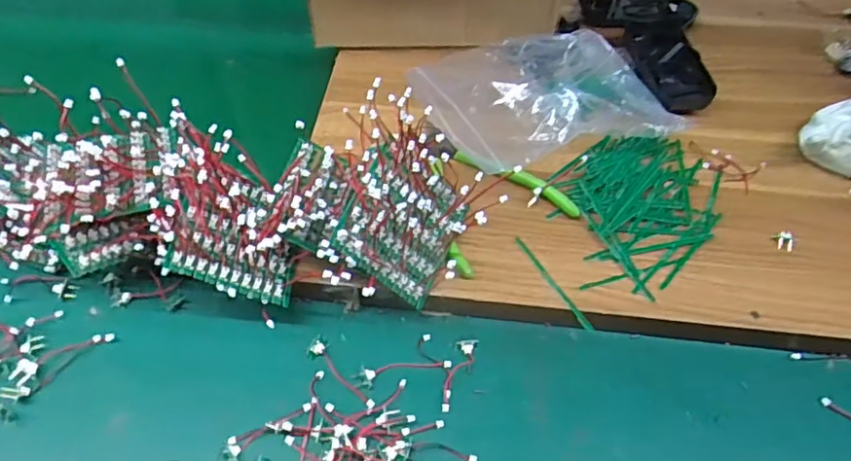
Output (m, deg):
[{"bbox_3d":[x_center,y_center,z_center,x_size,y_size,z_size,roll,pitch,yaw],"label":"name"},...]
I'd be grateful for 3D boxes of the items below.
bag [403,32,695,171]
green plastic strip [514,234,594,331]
[{"bbox_3d":[0.090,-0.123,0.494,0.164,0.050,0.171,-17,55,-13],"label":"bag"},{"bbox_3d":[0.089,0.036,0.424,0.006,0.005,0.084,-26,61,-19],"label":"green plastic strip"}]

